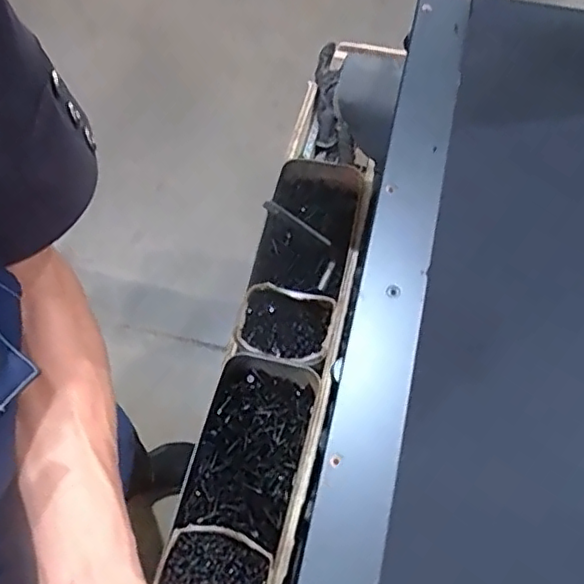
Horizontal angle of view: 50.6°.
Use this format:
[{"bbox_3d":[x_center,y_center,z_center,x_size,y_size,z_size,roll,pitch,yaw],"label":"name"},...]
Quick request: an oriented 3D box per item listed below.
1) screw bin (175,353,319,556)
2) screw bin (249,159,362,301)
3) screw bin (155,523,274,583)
[{"bbox_3d":[-0.049,0.190,0.759,0.124,0.049,0.214,13,64,8],"label":"screw bin"},{"bbox_3d":[0.022,-0.087,0.870,0.124,0.051,0.209,10,64,6],"label":"screw bin"},{"bbox_3d":[-0.087,0.319,0.680,0.121,0.039,0.104,13,64,7],"label":"screw bin"}]

